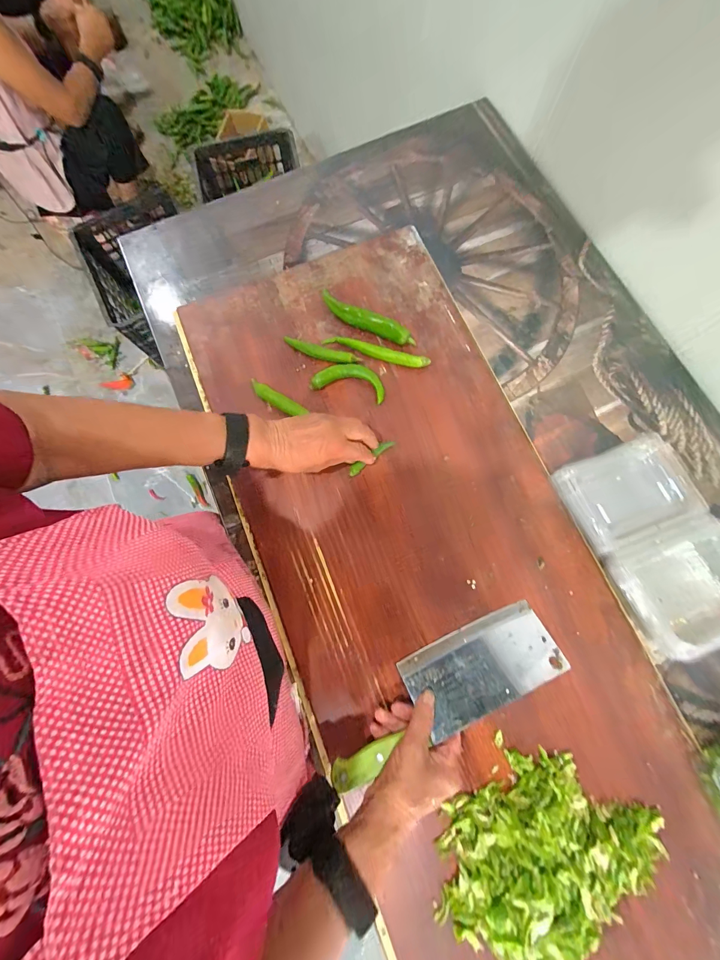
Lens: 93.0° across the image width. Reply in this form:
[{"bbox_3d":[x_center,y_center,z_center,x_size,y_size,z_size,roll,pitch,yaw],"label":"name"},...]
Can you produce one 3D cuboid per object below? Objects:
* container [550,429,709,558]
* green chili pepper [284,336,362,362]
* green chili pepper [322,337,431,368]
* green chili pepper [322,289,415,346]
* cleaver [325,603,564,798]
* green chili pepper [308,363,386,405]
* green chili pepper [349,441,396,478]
[{"bbox_3d":[0.341,0.014,0.440,0.154,0.045,0.110,-21,77,-5],"label":"container"},{"bbox_3d":[-0.057,-0.184,0.495,0.113,0.012,0.019,18,77,5],"label":"green chili pepper"},{"bbox_3d":[0.023,-0.187,0.493,0.154,0.022,0.018,18,77,5],"label":"green chili pepper"},{"bbox_3d":[0.007,-0.237,0.508,0.159,0.024,0.028,31,78,7],"label":"green chili pepper"},{"bbox_3d":[0.096,0.243,0.399,0.280,0.021,0.086,-26,56,-6],"label":"cleaver"},{"bbox_3d":[-0.015,-0.144,0.493,0.104,0.017,0.046,12,76,3],"label":"green chili pepper"},{"bbox_3d":[0.016,-0.031,0.464,0.075,0.012,0.011,-38,79,-9],"label":"green chili pepper"}]

